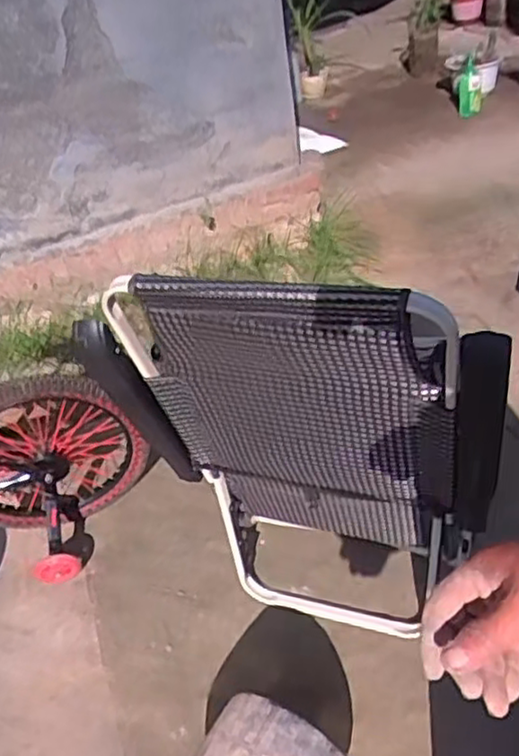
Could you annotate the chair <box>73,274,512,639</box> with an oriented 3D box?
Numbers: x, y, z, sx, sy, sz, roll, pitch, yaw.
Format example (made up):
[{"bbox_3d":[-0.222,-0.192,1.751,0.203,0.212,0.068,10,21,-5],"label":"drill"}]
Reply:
[{"bbox_3d":[0.064,0.200,1.213,0.610,0.963,0.166,8,56,20],"label":"chair"}]

